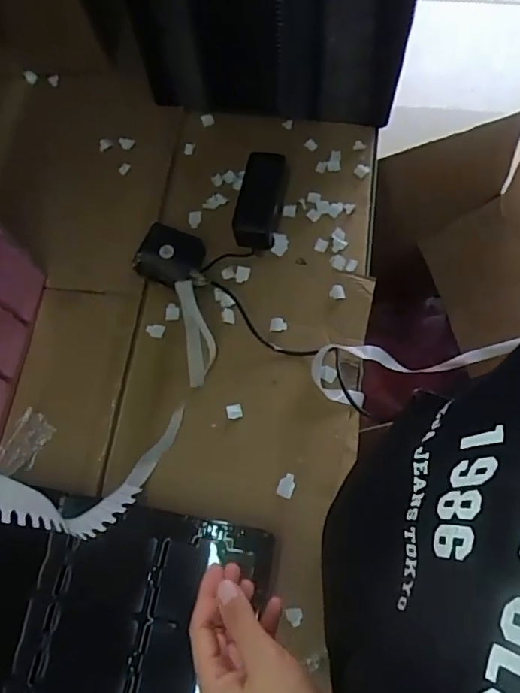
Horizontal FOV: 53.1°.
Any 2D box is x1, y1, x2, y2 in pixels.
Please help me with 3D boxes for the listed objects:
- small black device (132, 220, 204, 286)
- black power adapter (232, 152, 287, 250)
[{"bbox_3d":[-0.123,-0.121,0.720,0.085,0.043,0.071,23,73,8],"label":"small black device"},{"bbox_3d":[0.000,-0.208,0.746,0.058,0.047,0.133,13,85,5],"label":"black power adapter"}]

